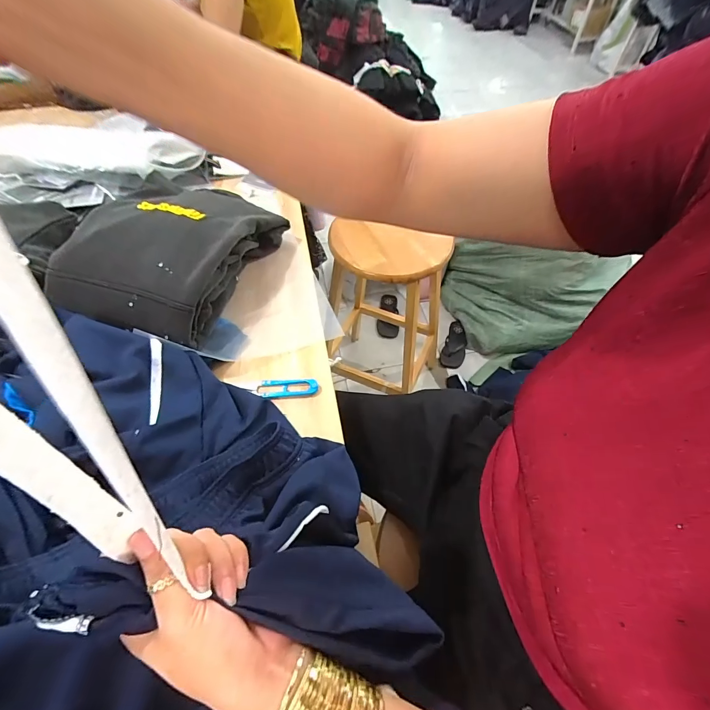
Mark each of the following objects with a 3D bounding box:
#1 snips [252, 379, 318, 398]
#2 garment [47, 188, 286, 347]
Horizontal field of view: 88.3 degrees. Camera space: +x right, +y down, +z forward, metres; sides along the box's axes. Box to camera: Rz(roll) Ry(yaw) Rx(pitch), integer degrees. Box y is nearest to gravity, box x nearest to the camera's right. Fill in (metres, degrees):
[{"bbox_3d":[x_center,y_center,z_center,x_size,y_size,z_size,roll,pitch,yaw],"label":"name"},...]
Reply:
[{"bbox_3d":[-0.096,0.045,0.499,0.090,0.007,0.027,-1,56,0],"label":"snips"},{"bbox_3d":[-0.292,-0.159,0.575,0.248,0.103,0.286,14,58,9],"label":"garment"}]

